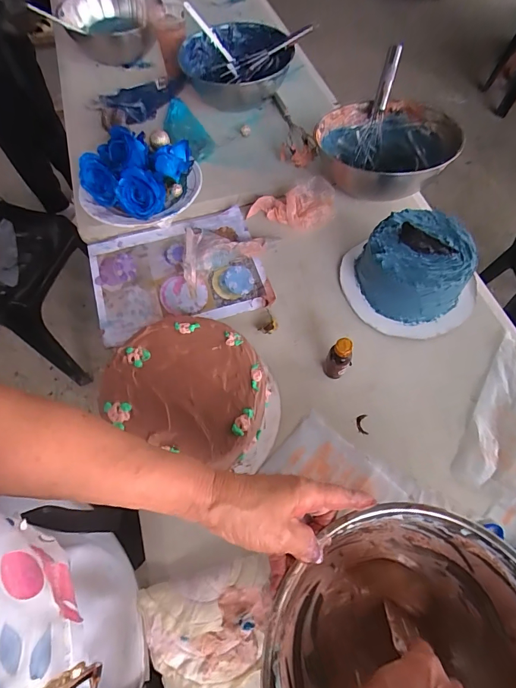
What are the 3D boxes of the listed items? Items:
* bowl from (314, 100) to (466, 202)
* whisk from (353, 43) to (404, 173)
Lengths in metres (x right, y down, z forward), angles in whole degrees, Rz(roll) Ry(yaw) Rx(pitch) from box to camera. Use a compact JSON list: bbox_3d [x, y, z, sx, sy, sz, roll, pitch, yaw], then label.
[{"bbox_3d":[0.222,-0.354,0.686,0.224,0.098,0.223,0,63,1],"label":"bowl"},{"bbox_3d":[0.223,-0.436,0.700,0.048,0.205,0.066,19,24,11],"label":"whisk"}]

